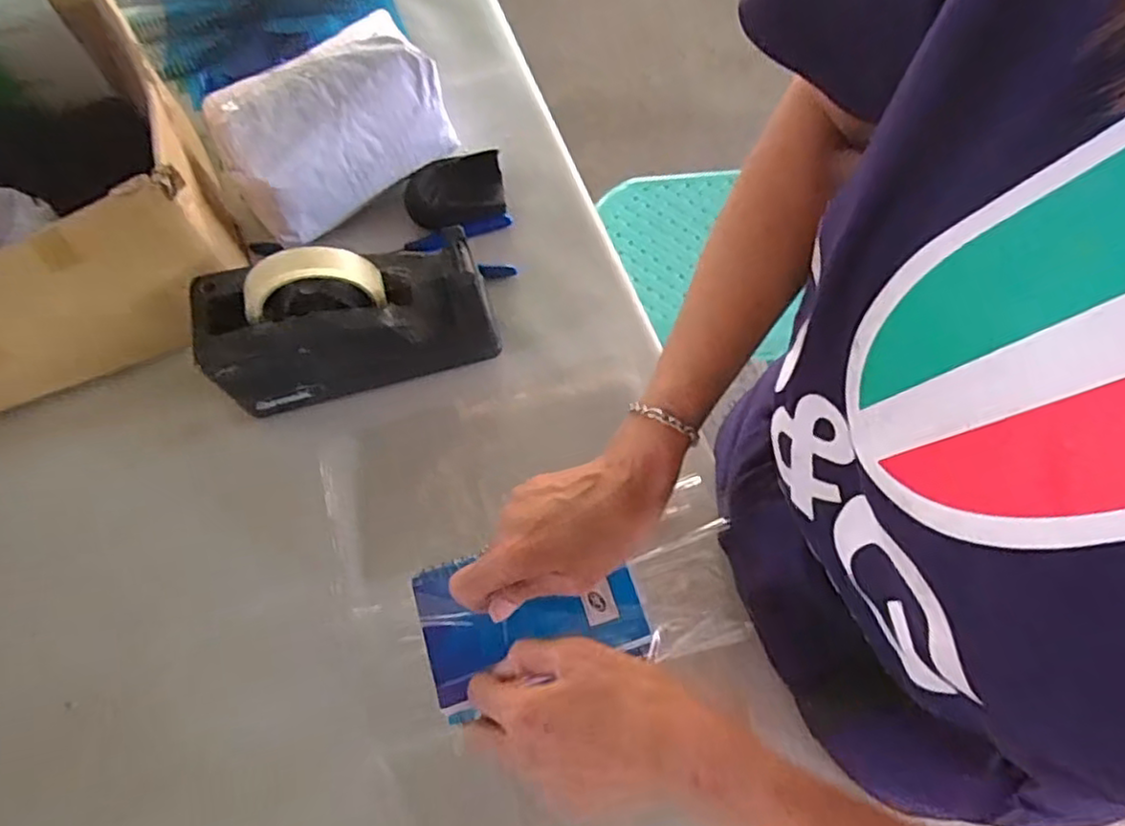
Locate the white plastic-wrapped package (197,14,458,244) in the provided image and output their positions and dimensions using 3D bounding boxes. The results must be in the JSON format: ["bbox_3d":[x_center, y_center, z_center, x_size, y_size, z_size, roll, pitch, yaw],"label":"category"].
[{"bbox_3d":[-0.190,-0.239,0.563,0.181,0.091,0.101,-32,70,-12],"label":"white plastic-wrapped package"}]

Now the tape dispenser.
[{"bbox_3d":[-0.158,-0.079,0.498,0.200,0.117,0.081,-16,67,-5],"label":"tape dispenser"}]

